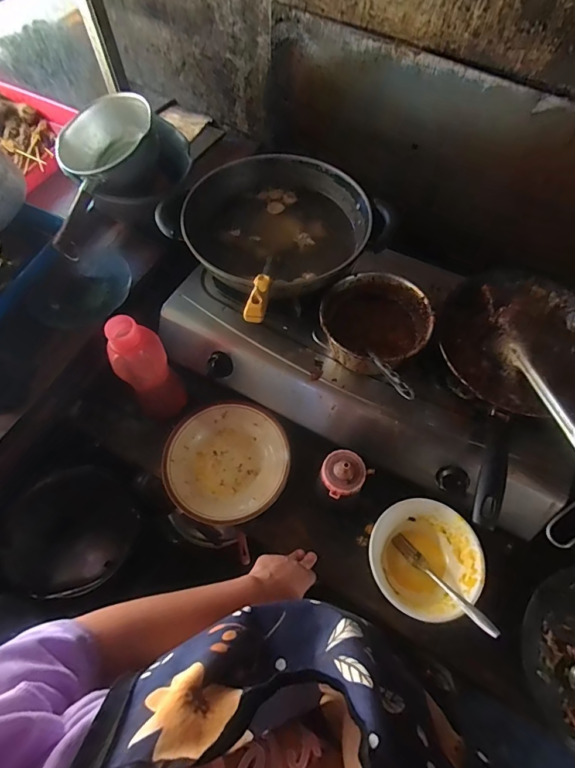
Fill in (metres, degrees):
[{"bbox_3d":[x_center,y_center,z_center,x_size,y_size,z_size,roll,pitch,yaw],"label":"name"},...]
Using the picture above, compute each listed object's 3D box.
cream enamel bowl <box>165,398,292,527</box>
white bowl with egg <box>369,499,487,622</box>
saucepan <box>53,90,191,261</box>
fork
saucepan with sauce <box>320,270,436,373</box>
[{"bbox_3d":[-0.105,0.132,0.709,0.217,0.058,0.217,-2,74,8],"label":"cream enamel bowl"},{"bbox_3d":[0.199,0.260,0.612,0.154,0.066,0.152,9,62,5],"label":"white bowl with egg"},{"bbox_3d":[-0.352,-0.386,0.757,0.176,0.142,0.321,28,66,14],"label":"saucepan"},{"bbox_3d":[0.221,0.285,0.588,0.021,0.027,0.177,-33,37,-16],"label":"fork"},{"bbox_3d":[0.136,-0.086,0.658,0.157,0.092,0.160,0,62,0],"label":"saucepan with sauce"}]

